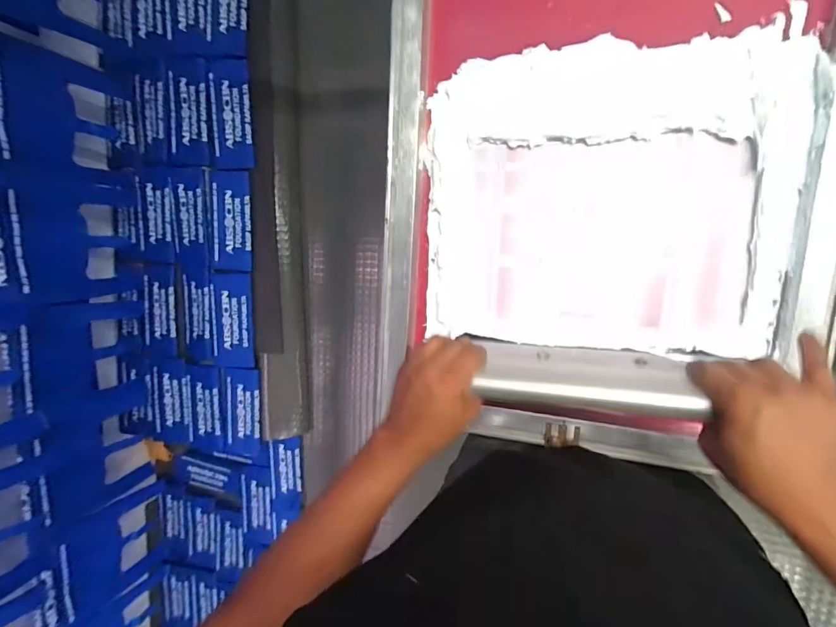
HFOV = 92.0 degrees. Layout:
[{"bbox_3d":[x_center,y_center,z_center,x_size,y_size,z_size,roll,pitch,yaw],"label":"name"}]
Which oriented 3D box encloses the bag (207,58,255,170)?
[{"bbox_3d":[-0.628,-0.659,1.346,0.147,0.027,0.336,1,103,7],"label":"bag"}]

